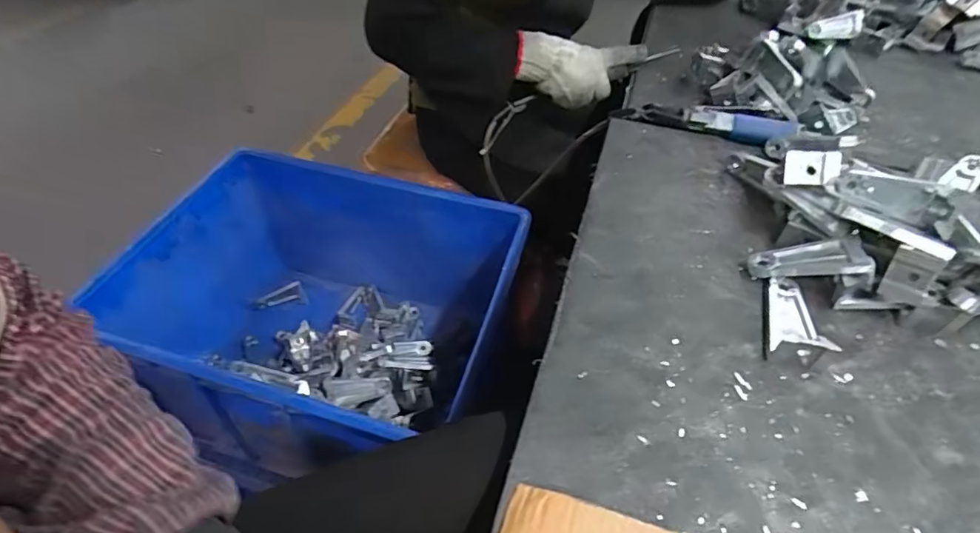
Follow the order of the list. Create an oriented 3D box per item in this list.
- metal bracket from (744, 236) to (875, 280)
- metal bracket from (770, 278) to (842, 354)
[{"bbox_3d":[0.289,-0.007,0.489,0.094,0.014,0.040,-7,42,22],"label":"metal bracket"},{"bbox_3d":[0.261,0.041,0.454,0.039,0.031,0.082,16,47,11],"label":"metal bracket"}]

